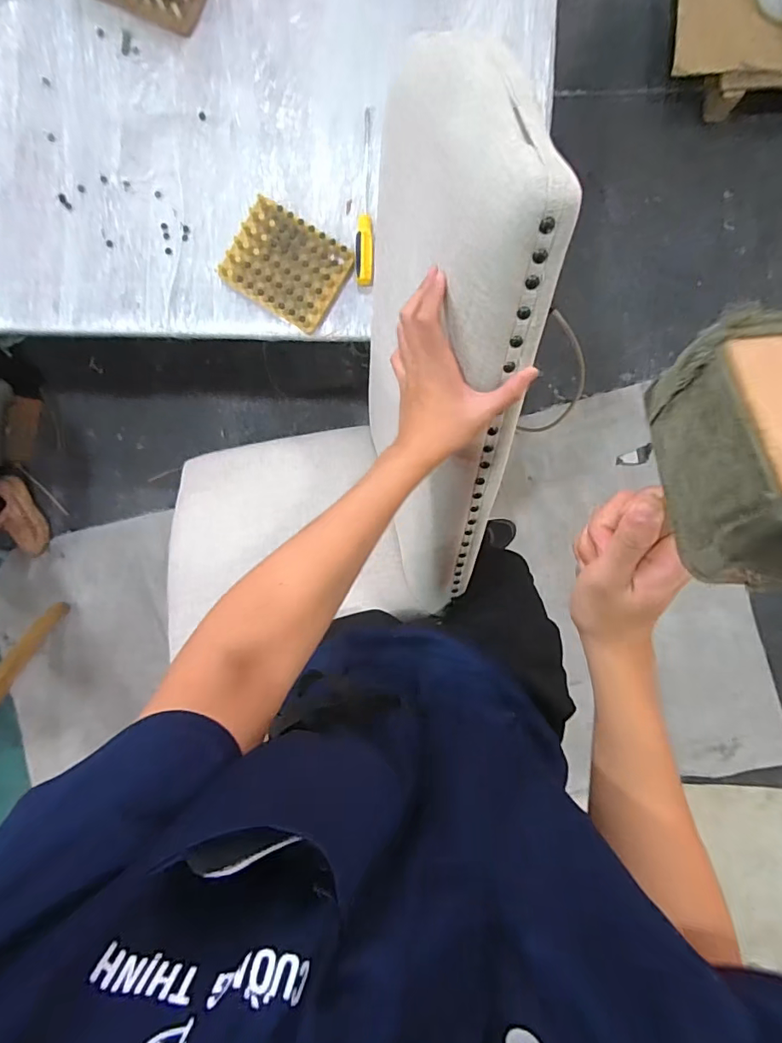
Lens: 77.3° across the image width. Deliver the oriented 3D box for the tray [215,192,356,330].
[{"bbox_3d":[-0.187,-0.454,0.866,0.193,0.034,0.155,33,95,1],"label":"tray"}]

